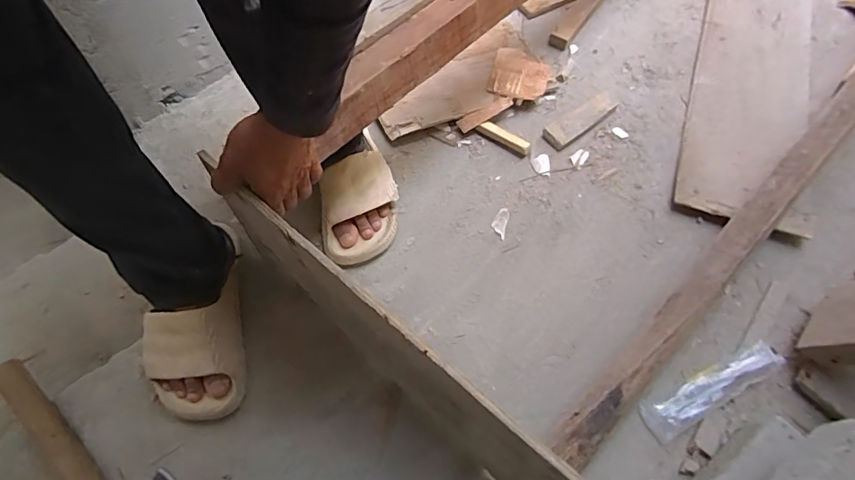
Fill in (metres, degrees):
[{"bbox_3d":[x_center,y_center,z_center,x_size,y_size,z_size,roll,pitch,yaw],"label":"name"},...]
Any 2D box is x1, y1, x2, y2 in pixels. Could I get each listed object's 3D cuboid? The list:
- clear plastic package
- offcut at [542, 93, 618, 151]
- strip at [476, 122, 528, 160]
[{"bbox_3d":[0.374,0.194,0.635,0.196,0.025,0.049,-24,64,-11],"label":"clear plastic package"},{"bbox_3d":[0.276,-0.218,0.871,0.162,0.019,0.049,-37,67,-17],"label":"offcut"},{"bbox_3d":[0.133,-0.177,0.849,0.095,0.025,0.020,32,67,17],"label":"strip"}]

